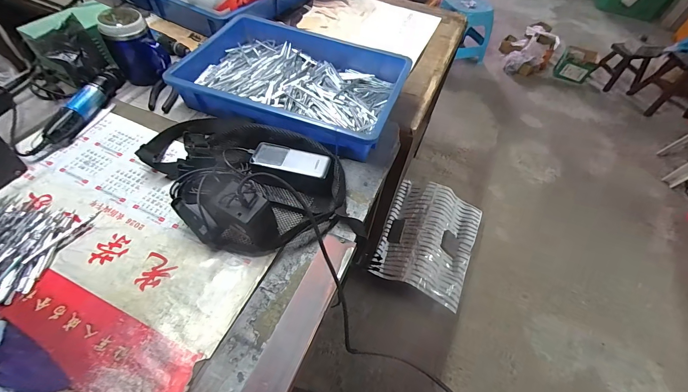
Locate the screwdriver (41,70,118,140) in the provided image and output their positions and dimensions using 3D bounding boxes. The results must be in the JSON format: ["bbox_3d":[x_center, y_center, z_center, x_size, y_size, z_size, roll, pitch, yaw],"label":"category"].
[{"bbox_3d":[-0.513,-0.185,0.614,0.039,0.035,0.207,8,54,0],"label":"screwdriver"}]

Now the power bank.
[{"bbox_3d":[-0.089,-0.061,0.530,0.128,0.014,0.052,12,54,4],"label":"power bank"}]

